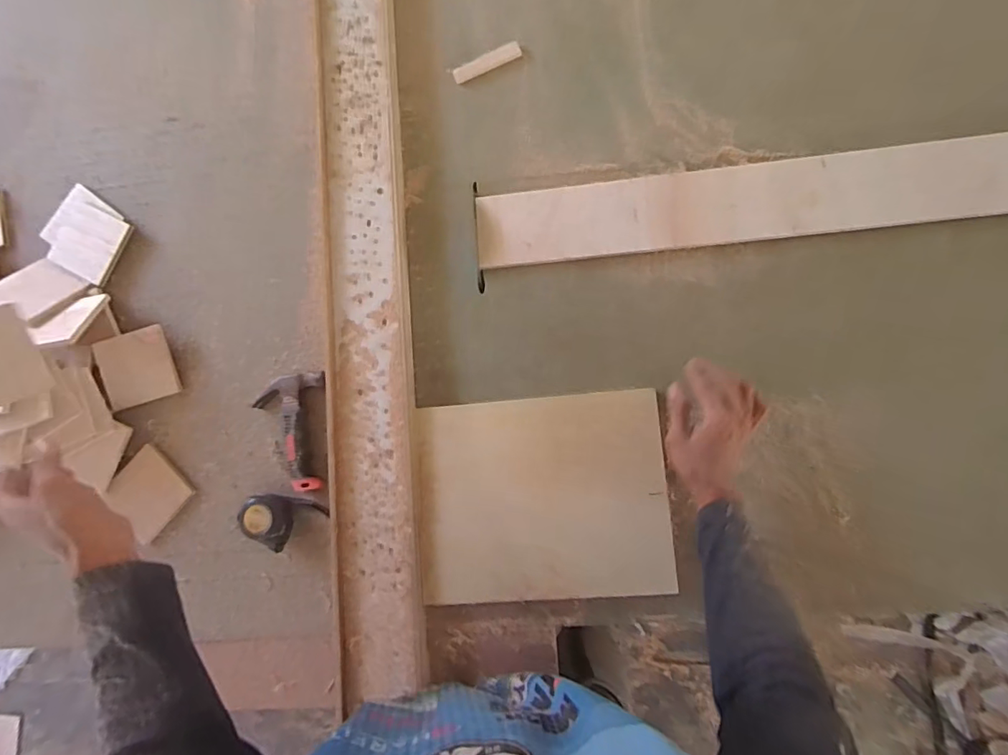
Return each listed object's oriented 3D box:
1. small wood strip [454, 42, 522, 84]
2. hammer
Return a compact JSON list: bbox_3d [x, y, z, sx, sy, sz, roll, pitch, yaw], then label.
[{"bbox_3d":[-0.024,-0.445,0.710,0.099,0.004,0.024,-23,82,4],"label":"small wood strip"},{"bbox_3d":[-0.294,0.072,0.684,0.096,0.024,0.157,1,84,6],"label":"hammer"}]

